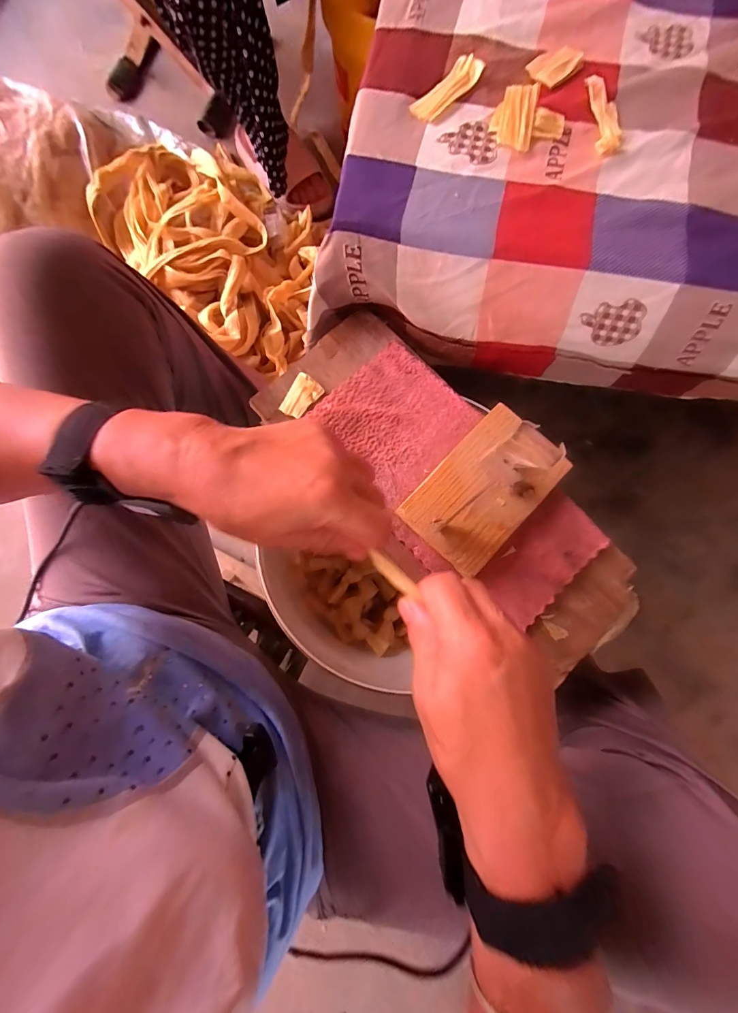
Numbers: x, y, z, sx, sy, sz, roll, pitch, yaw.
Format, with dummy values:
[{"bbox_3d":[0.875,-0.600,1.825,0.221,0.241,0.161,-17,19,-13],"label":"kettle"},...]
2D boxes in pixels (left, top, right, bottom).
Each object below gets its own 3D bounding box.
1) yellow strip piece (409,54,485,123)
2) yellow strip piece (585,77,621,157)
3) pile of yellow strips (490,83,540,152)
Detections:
[{"bbox_3d":[0.068,-0.363,0.339,0.025,0.008,0.071,44,82,6],"label":"yellow strip piece"},{"bbox_3d":[0.203,-0.337,0.338,0.022,0.004,0.083,-1,80,-1],"label":"yellow strip piece"},{"bbox_3d":[0.122,-0.330,0.330,0.034,0.014,0.051,9,80,0],"label":"pile of yellow strips"}]

